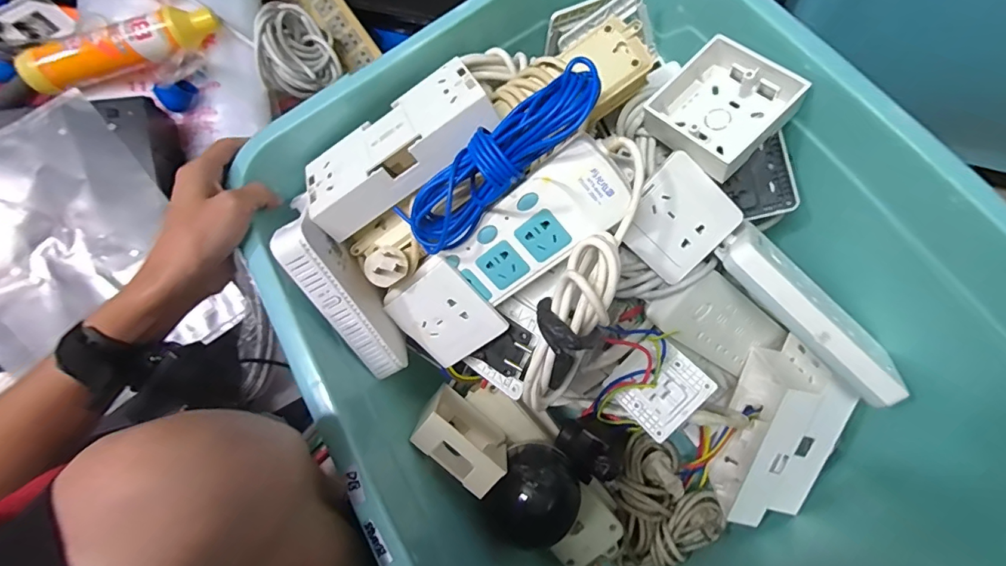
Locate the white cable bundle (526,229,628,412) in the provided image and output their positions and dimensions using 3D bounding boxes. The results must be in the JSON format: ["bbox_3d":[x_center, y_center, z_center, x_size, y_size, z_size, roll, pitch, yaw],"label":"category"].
[{"bbox_3d":[0.051,0.036,0.361,0.048,0.054,0.155,20,117,5],"label":"white cable bundle"}]

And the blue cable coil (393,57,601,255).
[{"bbox_3d":[-0.008,-0.093,0.348,0.186,0.037,0.044,-39,76,22],"label":"blue cable coil"}]

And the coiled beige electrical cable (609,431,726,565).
[{"bbox_3d":[0.188,0.253,0.521,0.123,0.058,0.152,-4,74,-2],"label":"coiled beige electrical cable"}]

